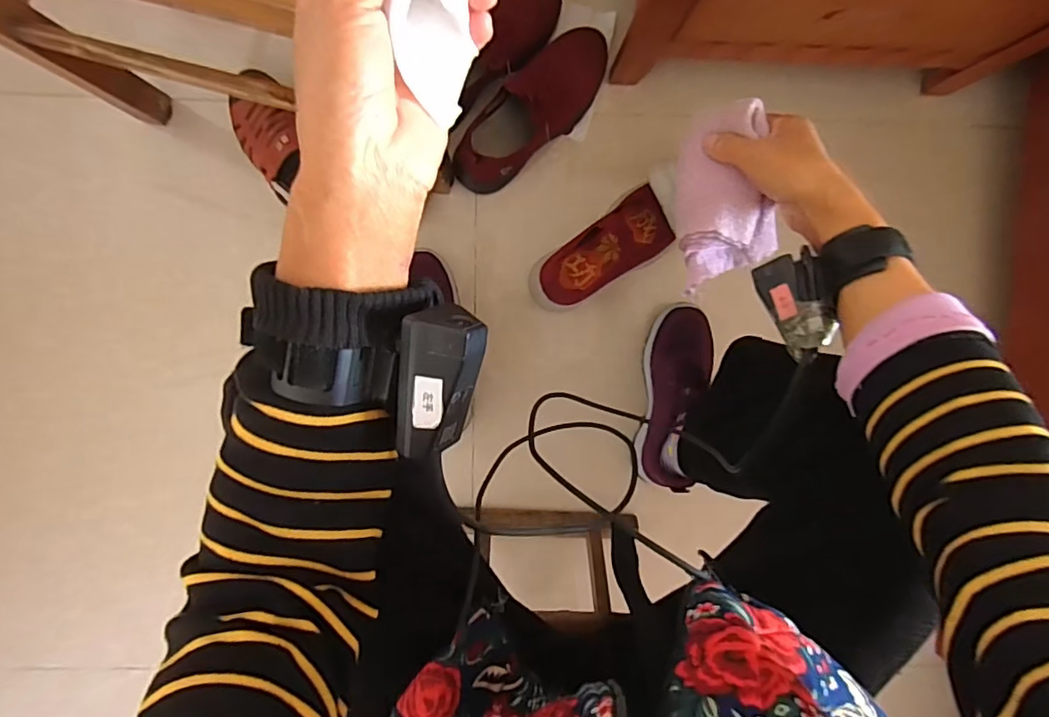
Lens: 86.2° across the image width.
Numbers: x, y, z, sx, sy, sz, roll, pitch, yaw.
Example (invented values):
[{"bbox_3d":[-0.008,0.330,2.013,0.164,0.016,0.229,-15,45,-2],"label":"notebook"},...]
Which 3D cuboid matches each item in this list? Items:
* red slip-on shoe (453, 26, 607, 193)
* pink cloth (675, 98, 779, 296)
[{"bbox_3d":[0.015,-0.302,0.687,0.242,0.102,0.086,-44,95,2],"label":"red slip-on shoe"},{"bbox_3d":[0.163,-0.132,0.454,0.076,0.045,0.134,-10,96,-1],"label":"pink cloth"}]

